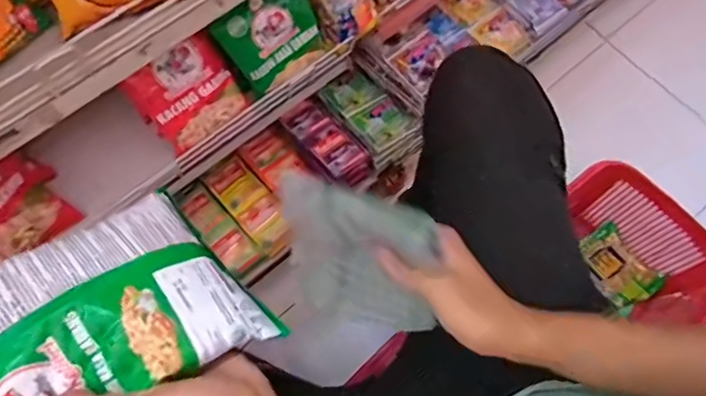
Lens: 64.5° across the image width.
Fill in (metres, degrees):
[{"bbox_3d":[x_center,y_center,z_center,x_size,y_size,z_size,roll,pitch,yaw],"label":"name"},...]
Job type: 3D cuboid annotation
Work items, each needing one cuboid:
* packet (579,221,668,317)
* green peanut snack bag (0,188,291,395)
[{"bbox_3d":[0.480,0.128,1.021,0.096,0.032,0.142,-45,71,14],"label":"packet"},{"bbox_3d":[-0.172,0.082,0.360,0.199,0.050,0.153,-34,75,-26],"label":"green peanut snack bag"}]

